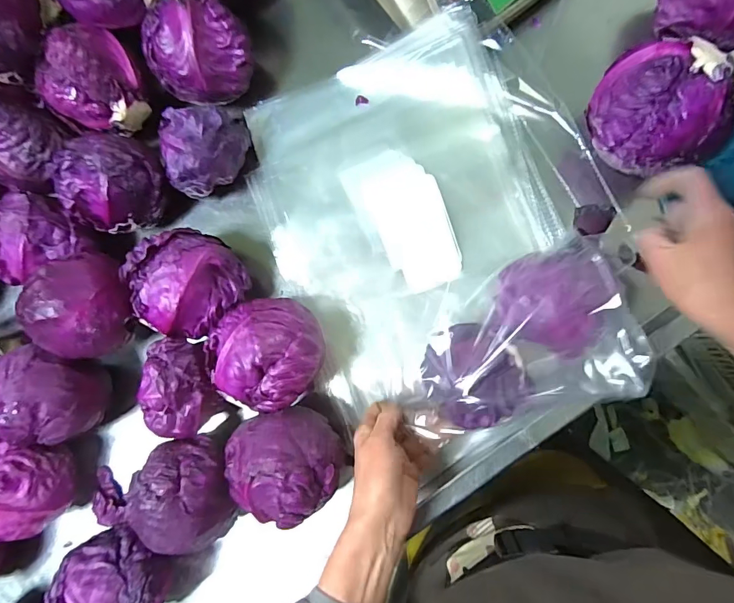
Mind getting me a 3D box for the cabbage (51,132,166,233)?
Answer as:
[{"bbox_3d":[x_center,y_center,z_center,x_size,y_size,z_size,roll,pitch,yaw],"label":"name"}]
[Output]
[{"bbox_3d":[-0.264,-0.126,0.445,0.082,0.074,0.102,15,87,8],"label":"cabbage"}]

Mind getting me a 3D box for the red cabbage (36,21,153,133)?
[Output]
[{"bbox_3d":[-0.288,-0.233,0.455,0.080,0.077,0.093,39,90,9],"label":"red cabbage"}]

